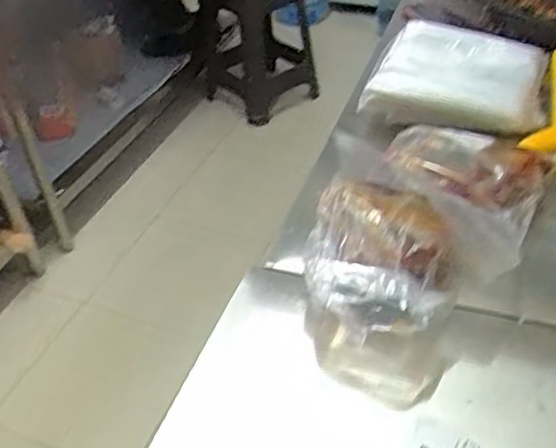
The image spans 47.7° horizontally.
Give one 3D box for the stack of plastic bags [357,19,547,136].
[{"bbox_3d":[0.261,-0.213,0.902,0.240,0.063,0.198,14,44,20],"label":"stack of plastic bags"}]

